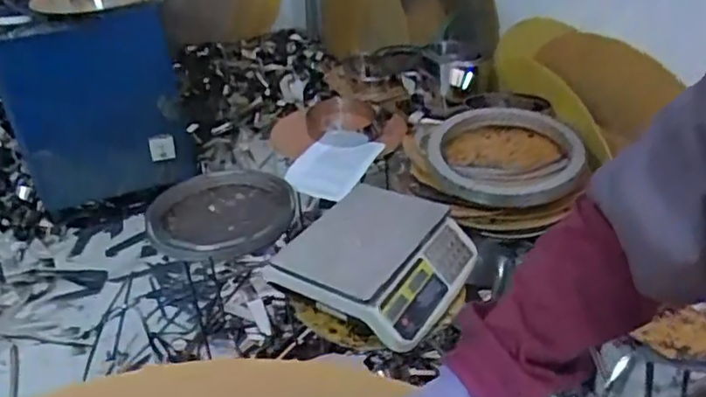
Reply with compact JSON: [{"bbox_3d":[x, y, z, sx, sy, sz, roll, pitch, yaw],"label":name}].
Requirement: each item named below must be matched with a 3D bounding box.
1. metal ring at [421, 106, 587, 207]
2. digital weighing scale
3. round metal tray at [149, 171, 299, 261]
[{"bbox_3d":[0.361,-0.122,1.486,0.375,0.068,0.397,-1,33,4],"label":"metal ring"},{"bbox_3d":[0.065,0.113,1.259,0.317,0.112,0.360,16,38,28],"label":"digital weighing scale"},{"bbox_3d":[-0.320,0.030,1.556,0.362,0.060,0.442,-2,24,5],"label":"round metal tray"}]

